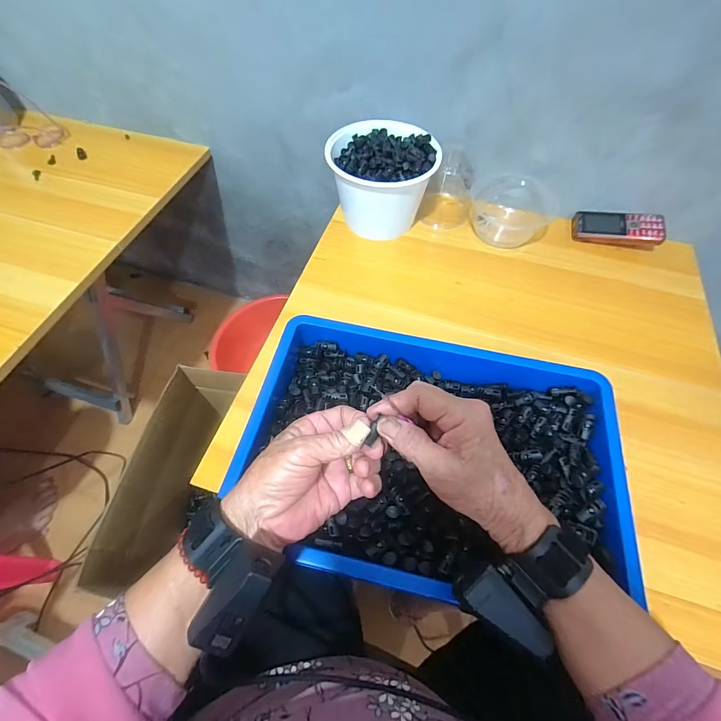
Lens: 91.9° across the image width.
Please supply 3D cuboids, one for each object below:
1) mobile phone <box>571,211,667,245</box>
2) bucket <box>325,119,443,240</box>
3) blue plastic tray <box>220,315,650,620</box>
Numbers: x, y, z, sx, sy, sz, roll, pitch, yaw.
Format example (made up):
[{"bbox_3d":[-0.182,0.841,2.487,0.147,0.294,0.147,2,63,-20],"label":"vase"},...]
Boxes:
[{"bbox_3d":[0.433,-0.222,0.589,0.130,0.020,0.065,12,69,18],"label":"mobile phone"},{"bbox_3d":[0.034,-0.295,0.578,0.158,0.119,0.144,1,60,-1],"label":"bucket"},{"bbox_3d":[0.072,0.087,0.378,0.371,0.064,0.279,10,60,4],"label":"blue plastic tray"}]

